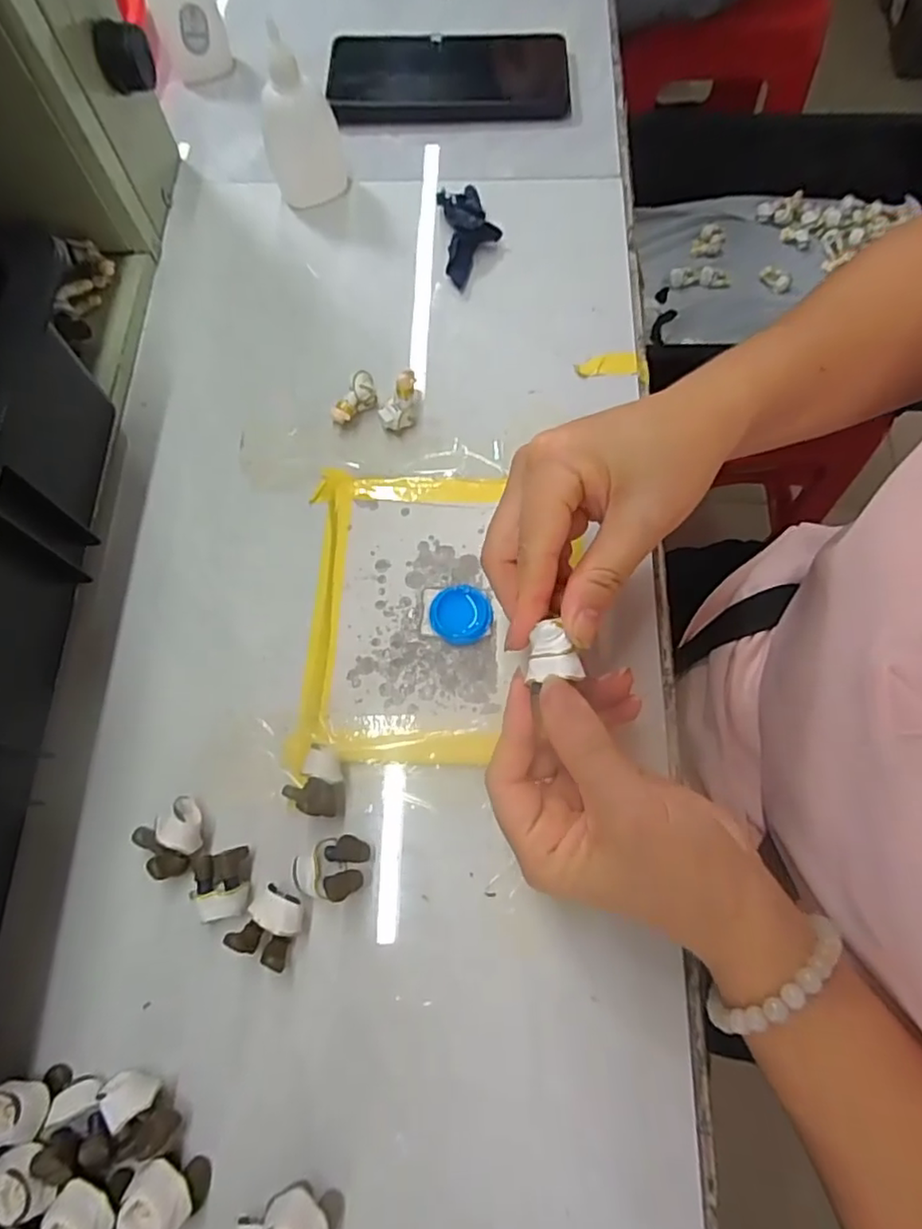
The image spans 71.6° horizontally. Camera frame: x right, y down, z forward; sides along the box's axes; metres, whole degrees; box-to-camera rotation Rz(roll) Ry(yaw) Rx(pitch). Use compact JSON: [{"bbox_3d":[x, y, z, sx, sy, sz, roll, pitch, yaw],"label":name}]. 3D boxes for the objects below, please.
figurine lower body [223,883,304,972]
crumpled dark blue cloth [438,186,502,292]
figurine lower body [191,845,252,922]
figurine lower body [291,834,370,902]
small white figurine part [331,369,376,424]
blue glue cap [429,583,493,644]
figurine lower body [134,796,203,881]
[{"bbox_3d":[-0.077,0.126,0.261,0.023,0.020,0.026,22,72,9],"label":"figurine lower body"},{"bbox_3d":[0.006,-0.234,0.395,0.035,0.016,0.071,-6,70,-1],"label":"crumpled dark blue cloth"},{"bbox_3d":[-0.101,0.113,0.269,0.021,0.016,0.027,-6,70,-1],"label":"figurine lower body"},{"bbox_3d":[-0.055,0.106,0.268,0.032,0.020,0.024,-4,70,-1],"label":"figurine lower body"},{"bbox_3d":[-0.057,-0.116,0.352,0.014,0.019,0.030,28,73,11],"label":"small white figurine part"},{"bbox_3d":[0.000,0.000,0.310,0.029,0.009,0.029,0,70,1],"label":"blue glue cap"},{"bbox_3d":[-0.122,0.096,0.274,0.028,0.024,0.025,-37,74,-12],"label":"figurine lower body"}]

